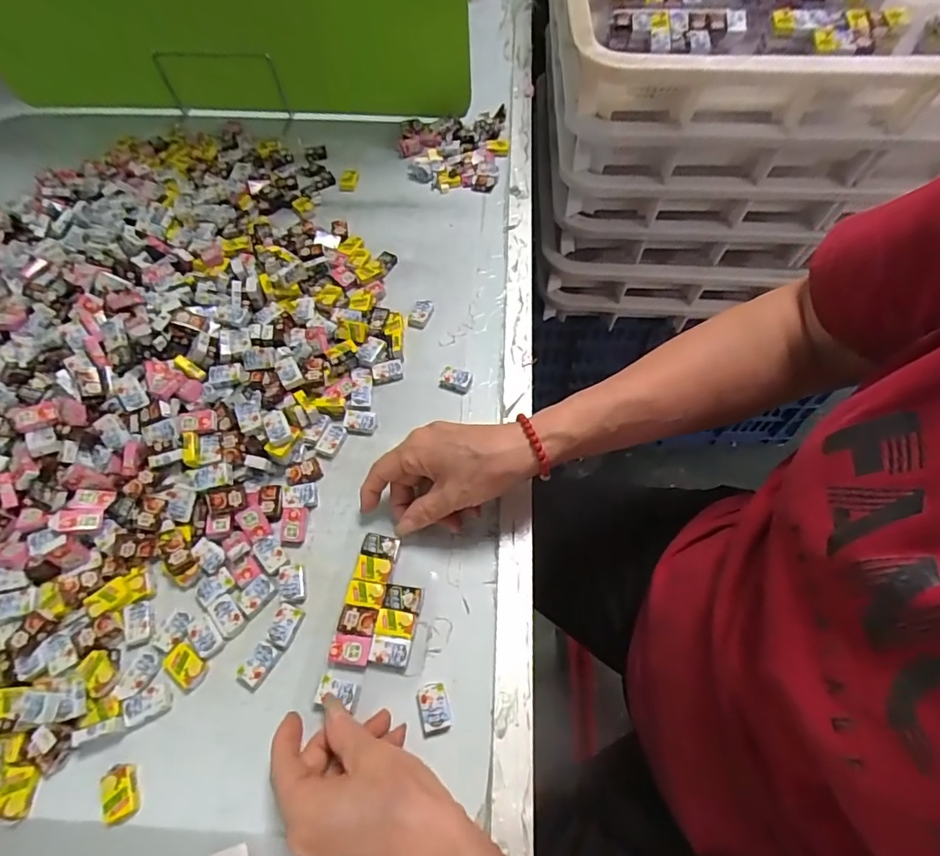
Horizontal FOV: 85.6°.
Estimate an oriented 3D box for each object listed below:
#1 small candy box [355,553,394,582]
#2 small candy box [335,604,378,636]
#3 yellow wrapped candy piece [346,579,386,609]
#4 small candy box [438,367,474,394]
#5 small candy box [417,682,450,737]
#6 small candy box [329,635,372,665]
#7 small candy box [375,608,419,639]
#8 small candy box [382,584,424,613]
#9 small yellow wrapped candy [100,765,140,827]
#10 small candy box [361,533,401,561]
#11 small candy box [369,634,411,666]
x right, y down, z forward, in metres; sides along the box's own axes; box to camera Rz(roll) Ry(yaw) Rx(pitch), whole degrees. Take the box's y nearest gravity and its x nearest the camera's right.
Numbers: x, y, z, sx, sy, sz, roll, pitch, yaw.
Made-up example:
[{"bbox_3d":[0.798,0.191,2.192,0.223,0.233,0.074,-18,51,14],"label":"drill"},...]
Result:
[{"bbox_3d":[-0.069,0.101,0.361,0.026,0.006,0.018,11,63,7],"label":"small candy box"},{"bbox_3d":[-0.076,0.131,0.346,0.025,0.008,0.017,8,62,6],"label":"small candy box"},{"bbox_3d":[-0.073,0.117,0.356,0.027,0.010,0.017,8,62,6],"label":"yellow wrapped candy piece"},{"bbox_3d":[-0.012,-0.041,0.441,0.027,0.011,0.020,17,64,11],"label":"small candy box"},{"bbox_3d":[-0.023,0.177,0.319,0.019,0.006,0.028,-13,62,-5],"label":"small candy box"},{"bbox_3d":[-0.080,0.147,0.337,0.027,0.007,0.017,4,62,4],"label":"small candy box"},{"bbox_3d":[-0.050,0.133,0.345,0.026,0.010,0.016,8,62,6],"label":"small candy box"},{"bbox_3d":[-0.046,0.117,0.350,0.026,0.010,0.017,7,62,6],"label":"small candy box"},{"bbox_3d":[-0.209,0.217,0.303,0.018,0.008,0.030,-26,64,-11],"label":"small yellow wrapped candy"},{"bbox_3d":[-0.064,0.086,0.373,0.027,0.009,0.019,11,63,8],"label":"small candy box"},{"bbox_3d":[-0.053,0.147,0.336,0.025,0.011,0.017,7,62,5],"label":"small candy box"}]

